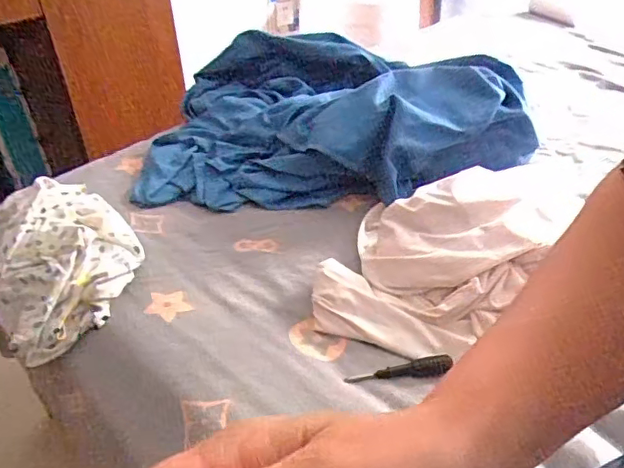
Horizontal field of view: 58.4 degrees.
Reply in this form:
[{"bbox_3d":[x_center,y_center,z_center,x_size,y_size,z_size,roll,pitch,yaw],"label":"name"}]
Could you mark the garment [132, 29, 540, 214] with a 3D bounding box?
[{"bbox_3d":[0.018,-0.213,0.867,0.533,0.130,0.408,-2,38,0],"label":"garment"}]

